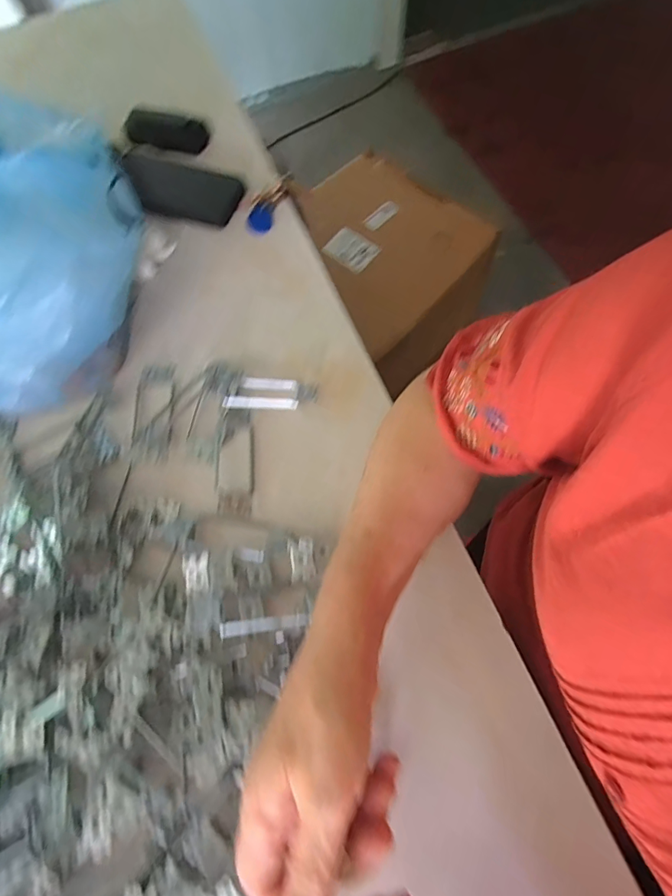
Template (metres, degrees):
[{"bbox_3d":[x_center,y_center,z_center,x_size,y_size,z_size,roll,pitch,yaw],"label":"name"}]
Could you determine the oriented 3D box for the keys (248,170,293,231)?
[{"bbox_3d":[-0.078,-0.290,0.500,0.031,0.010,0.081,30,86,9],"label":"keys"}]

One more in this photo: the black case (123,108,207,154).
[{"bbox_3d":[-0.216,-0.405,0.542,0.097,0.035,0.029,10,71,5],"label":"black case"}]

